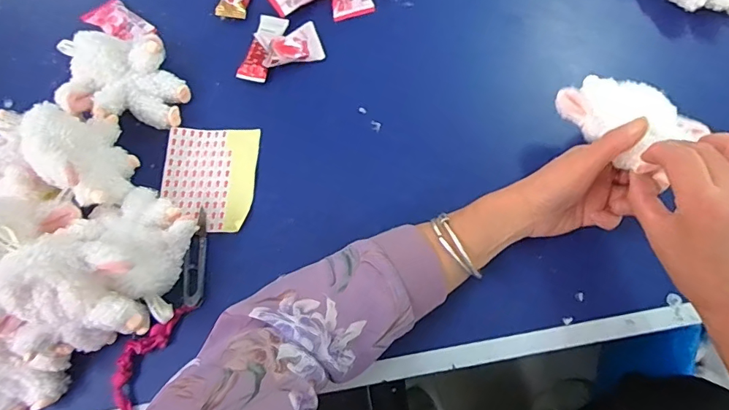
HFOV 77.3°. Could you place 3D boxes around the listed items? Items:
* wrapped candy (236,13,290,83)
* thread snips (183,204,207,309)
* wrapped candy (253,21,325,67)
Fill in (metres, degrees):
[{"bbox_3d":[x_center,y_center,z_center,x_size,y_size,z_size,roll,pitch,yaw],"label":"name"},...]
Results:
[{"bbox_3d":[-0.123,-0.190,0.552,0.034,0.019,0.092,15,72,8],"label":"wrapped candy"},{"bbox_3d":[-0.172,0.053,0.465,0.020,0.006,0.100,-4,70,2],"label":"thread snips"},{"bbox_3d":[-0.089,-0.191,0.543,0.071,0.018,0.049,-17,70,-3],"label":"wrapped candy"}]

